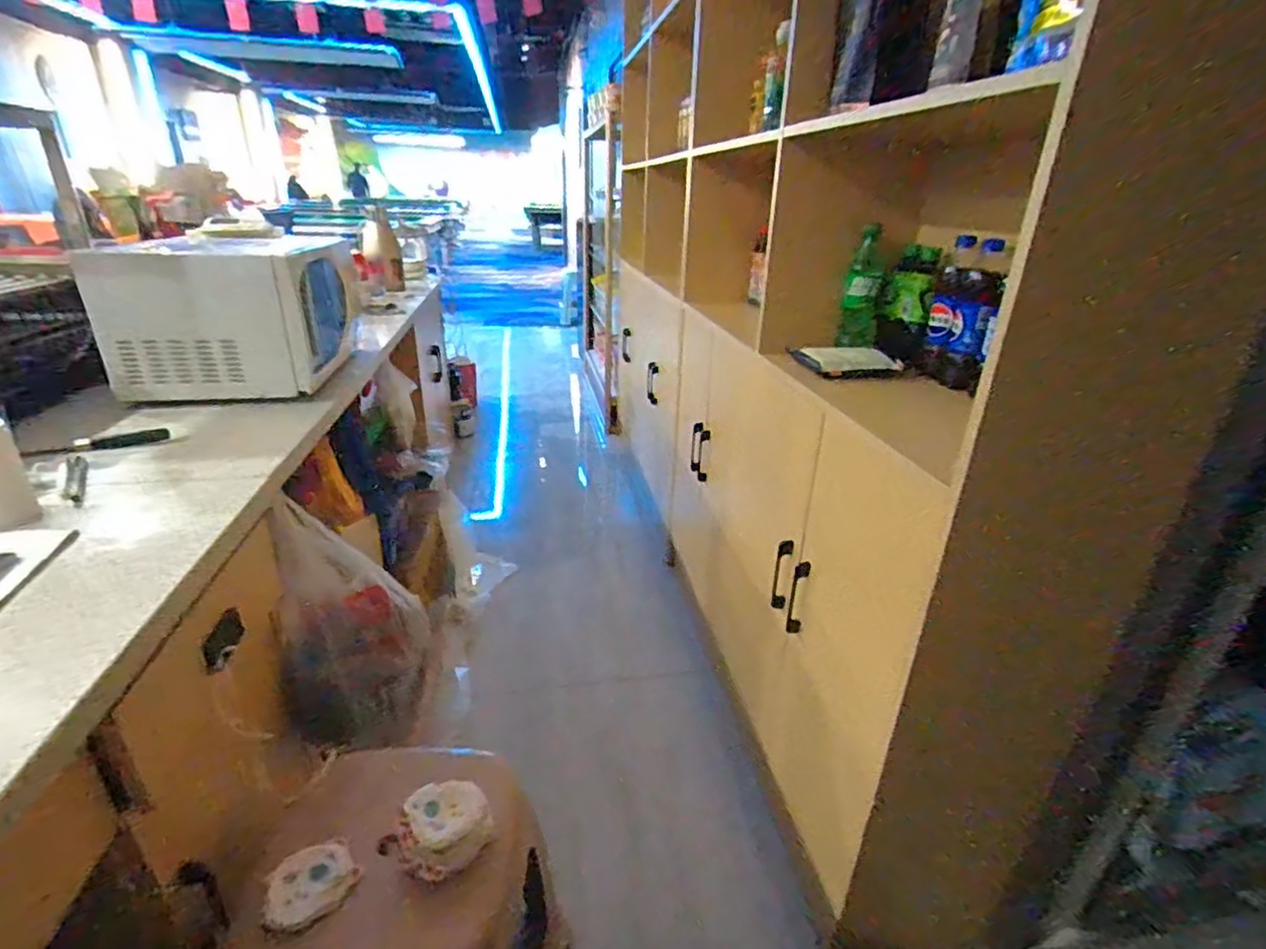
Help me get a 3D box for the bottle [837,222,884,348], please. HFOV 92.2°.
[{"bbox_3d":[0.410,-0.334,1.103,0.072,0.214,0.066,22,31,36],"label":"bottle"}]

